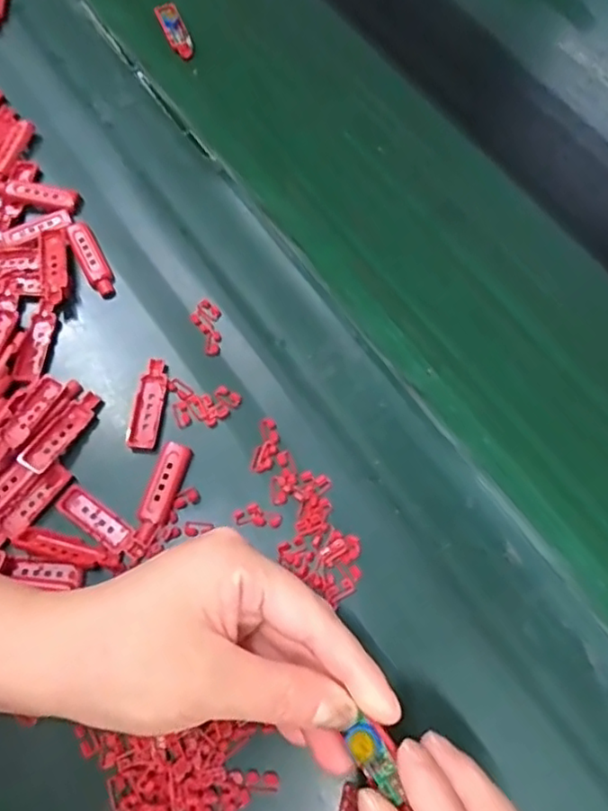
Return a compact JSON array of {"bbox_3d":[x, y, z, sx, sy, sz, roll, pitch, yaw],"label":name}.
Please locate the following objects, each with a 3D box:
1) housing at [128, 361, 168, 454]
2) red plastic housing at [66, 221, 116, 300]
[{"bbox_3d":[-0.089,-0.001,0.359,0.016,0.006,0.053,5,67,4],"label":"housing"},{"bbox_3d":[-0.132,-0.091,0.391,0.015,0.008,0.054,-26,69,-9],"label":"red plastic housing"}]

